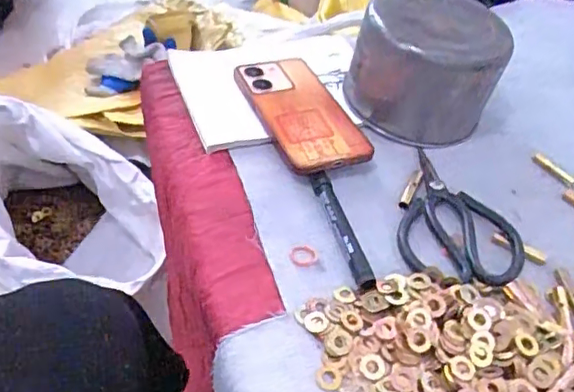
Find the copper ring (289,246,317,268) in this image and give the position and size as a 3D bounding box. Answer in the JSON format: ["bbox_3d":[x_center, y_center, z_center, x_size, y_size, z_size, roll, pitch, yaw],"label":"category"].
[{"bbox_3d":[0.012,0.047,0.443,0.021,0.004,0.019,10,45,1],"label":"copper ring"}]

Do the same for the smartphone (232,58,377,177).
[{"bbox_3d":[0.012,-0.081,0.540,0.075,0.013,0.154,-16,52,-16],"label":"smartphone"}]

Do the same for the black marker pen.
[{"bbox_3d":[0.043,0.025,0.453,0.016,0.010,0.115,-9,48,-16],"label":"black marker pen"}]

